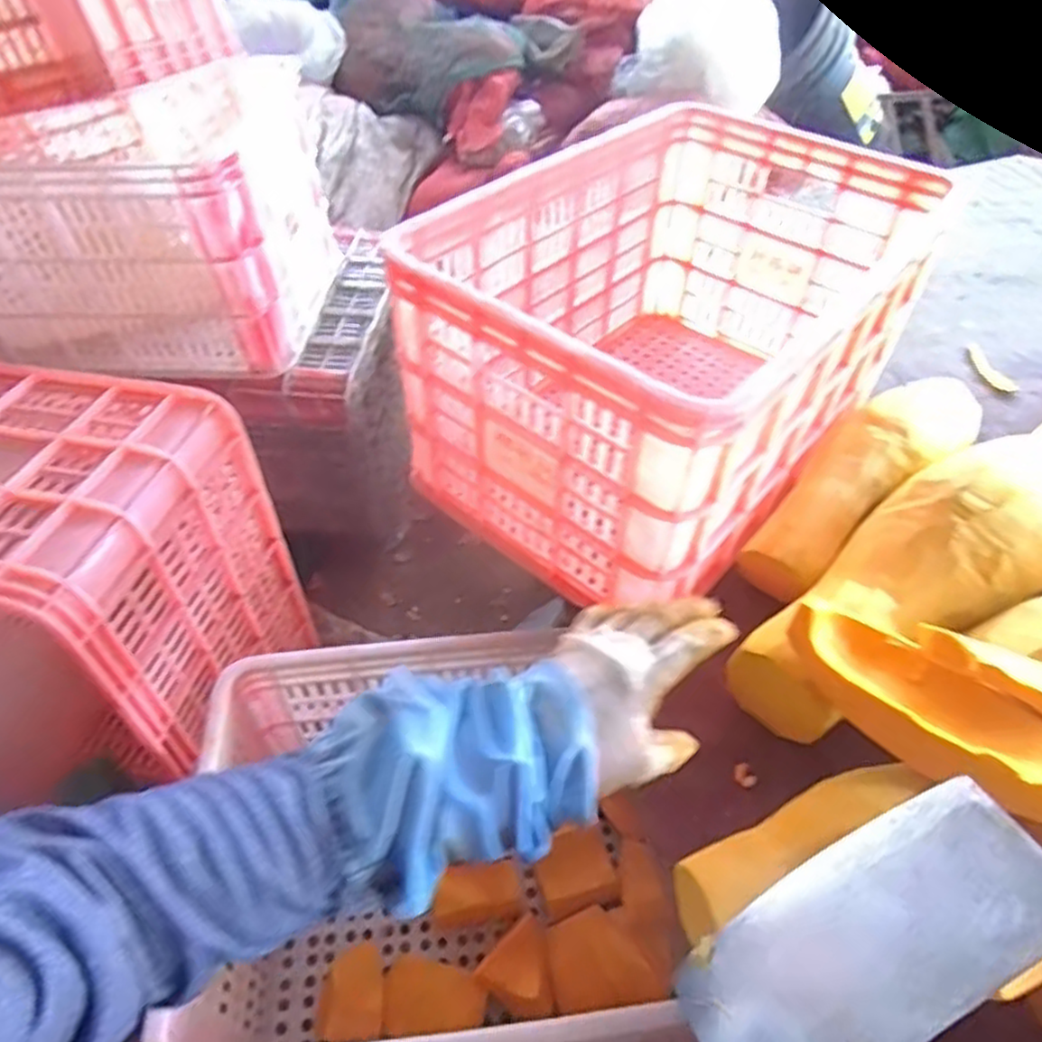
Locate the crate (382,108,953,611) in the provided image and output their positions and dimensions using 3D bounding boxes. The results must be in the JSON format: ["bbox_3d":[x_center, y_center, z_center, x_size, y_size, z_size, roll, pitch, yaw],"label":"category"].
[{"bbox_3d":[0.161,-0.196,0.760,0.363,0.280,0.513,33,56,27],"label":"crate"}]

